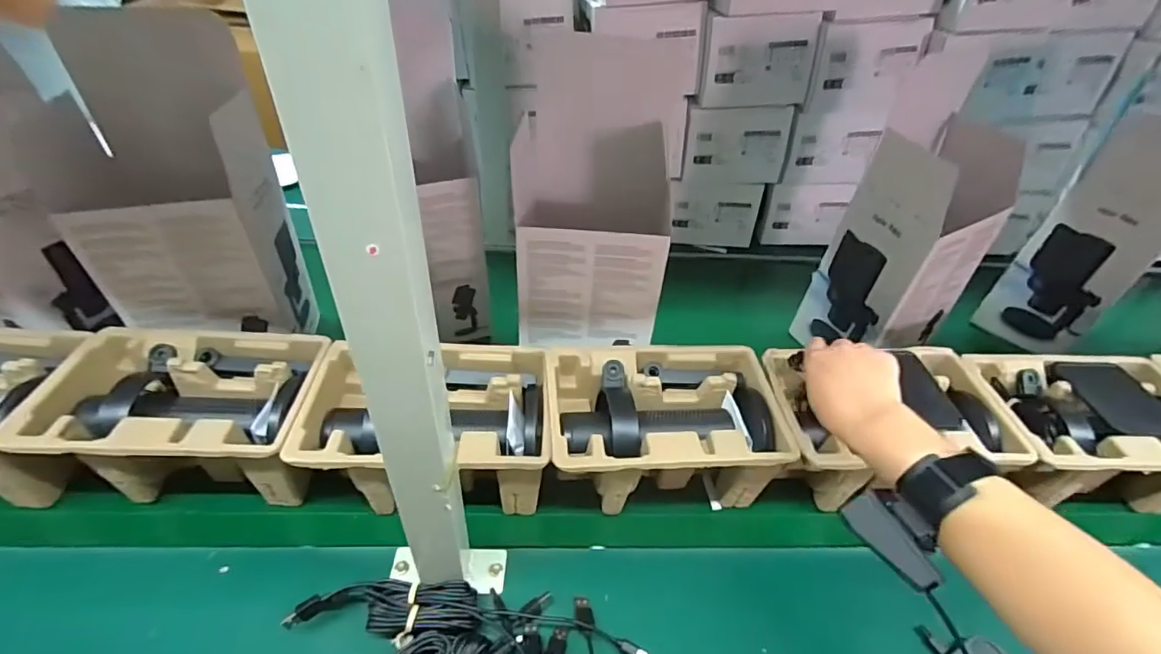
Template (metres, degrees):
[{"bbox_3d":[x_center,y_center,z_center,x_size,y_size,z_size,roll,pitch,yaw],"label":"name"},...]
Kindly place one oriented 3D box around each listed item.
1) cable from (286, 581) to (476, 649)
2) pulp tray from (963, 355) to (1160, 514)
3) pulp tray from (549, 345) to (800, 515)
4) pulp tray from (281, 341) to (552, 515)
[{"bbox_3d":[-0.155,0.229,0.433,0.142,0.028,0.041,3,41,-3],"label":"cable"},{"bbox_3d":[0.537,0.116,0.579,0.233,0.102,0.152,2,41,-4],"label":"pulp tray"},{"bbox_3d":[0.077,0.106,0.548,0.228,0.100,0.144,-1,41,-9],"label":"pulp tray"},{"bbox_3d":[-0.143,0.101,0.525,0.221,0.099,0.149,0,41,-7],"label":"pulp tray"}]

